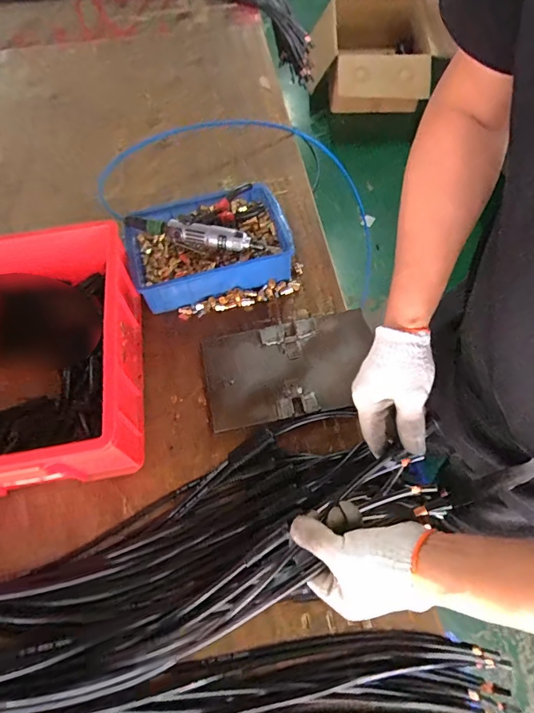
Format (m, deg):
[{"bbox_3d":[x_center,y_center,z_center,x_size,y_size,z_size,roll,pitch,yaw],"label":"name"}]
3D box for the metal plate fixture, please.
[{"bbox_3d":[0.042,0.017,0.692,0.288,0.027,0.175,-11,60,-6],"label":"metal plate fixture"}]

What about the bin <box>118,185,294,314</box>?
[{"bbox_3d":[-0.114,-0.209,0.782,0.301,0.099,0.206,-14,60,-7],"label":"bin"}]

